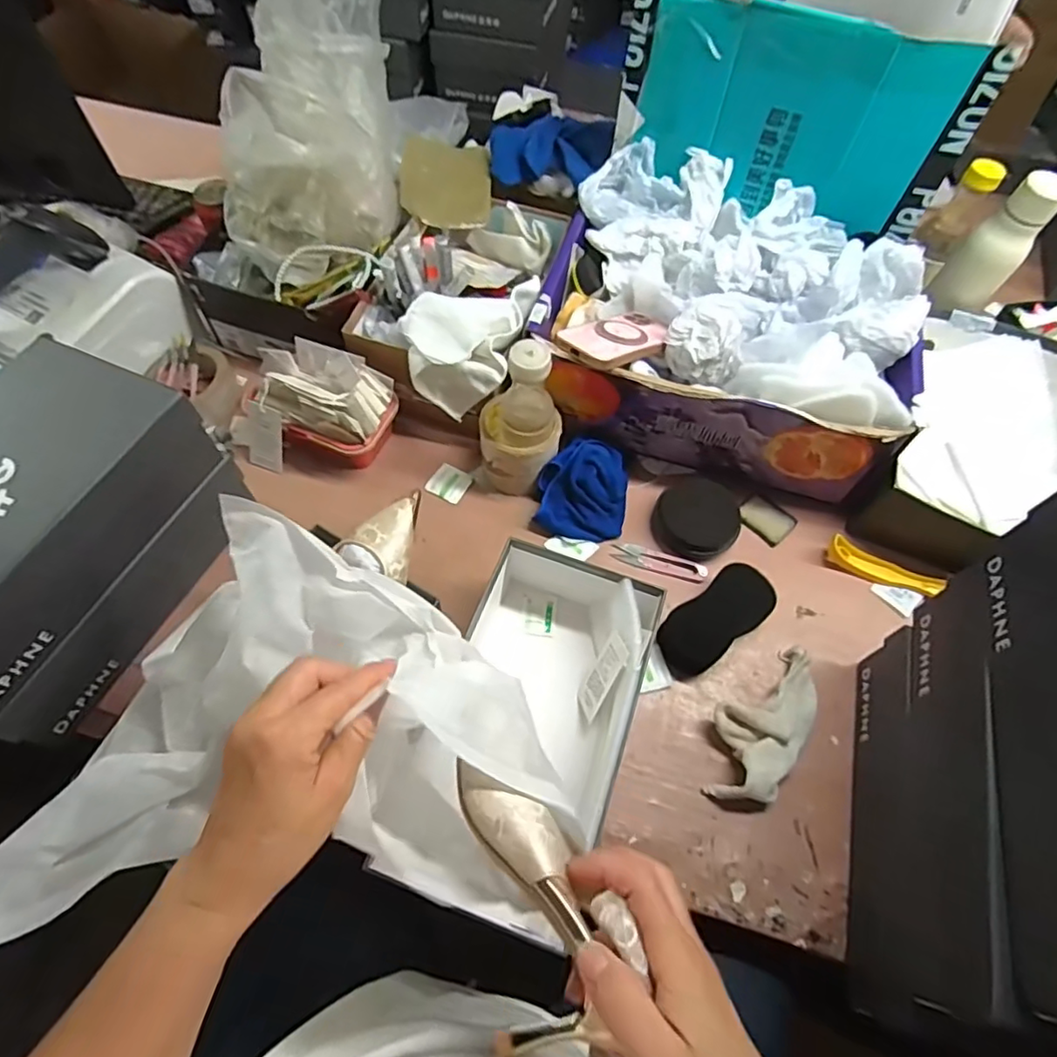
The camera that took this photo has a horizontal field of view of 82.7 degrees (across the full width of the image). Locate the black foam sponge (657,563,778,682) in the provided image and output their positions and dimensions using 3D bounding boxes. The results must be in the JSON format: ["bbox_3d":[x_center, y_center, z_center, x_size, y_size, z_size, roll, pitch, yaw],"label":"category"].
[{"bbox_3d":[0.194,0.094,0.620,0.136,0.021,0.062,-40,69,-7],"label":"black foam sponge"}]

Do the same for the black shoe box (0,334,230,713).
[{"bbox_3d":[-0.430,-0.006,0.501,0.156,0.097,0.291,22,62,10],"label":"black shoe box"}]

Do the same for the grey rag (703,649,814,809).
[{"bbox_3d":[0.222,0.178,0.563,0.075,0.042,0.166,34,65,16],"label":"grey rag"}]

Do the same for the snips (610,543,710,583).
[{"bbox_3d":[0.145,0.038,0.662,0.100,0.013,0.025,19,62,8],"label":"snips"}]

